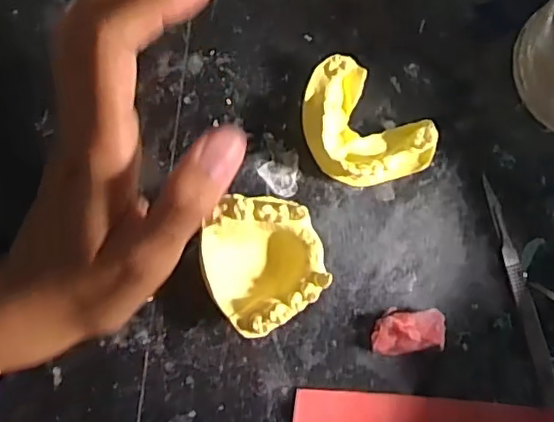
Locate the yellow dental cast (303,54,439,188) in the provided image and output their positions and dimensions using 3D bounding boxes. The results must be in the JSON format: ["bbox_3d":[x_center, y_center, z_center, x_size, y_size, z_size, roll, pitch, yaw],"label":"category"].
[{"bbox_3d":[0.040,-0.036,0.289,0.069,0.027,0.051,38,82,-5],"label":"yellow dental cast"}]

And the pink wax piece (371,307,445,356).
[{"bbox_3d":[0.065,0.061,0.294,0.035,0.016,0.022,1,87,-9],"label":"pink wax piece"}]

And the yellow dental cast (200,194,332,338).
[{"bbox_3d":[-0.008,0.023,0.276,0.052,0.035,0.059,-20,90,-9],"label":"yellow dental cast"}]

